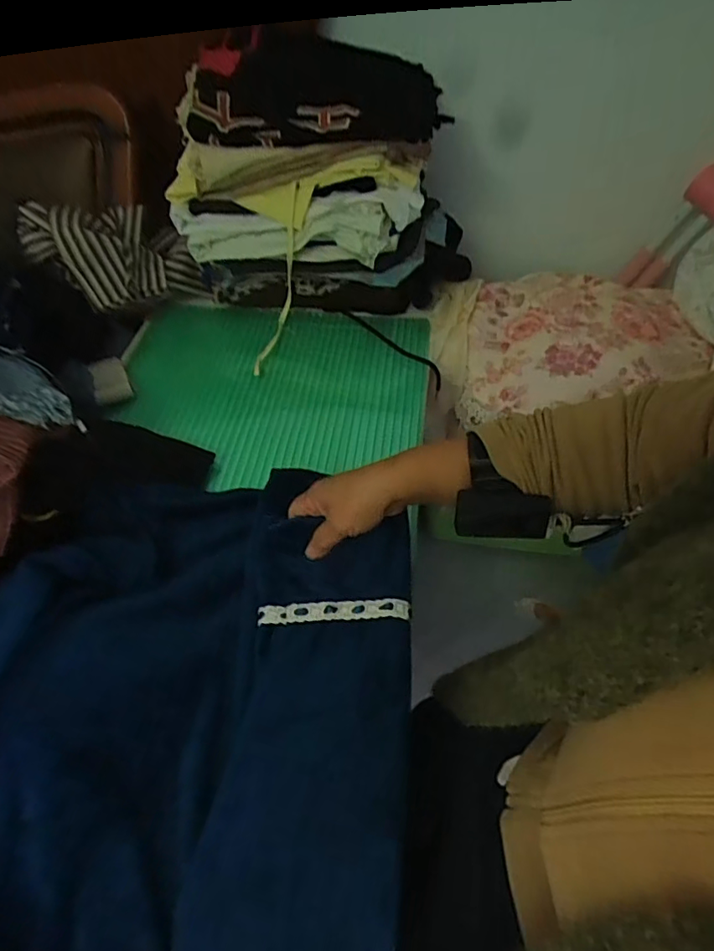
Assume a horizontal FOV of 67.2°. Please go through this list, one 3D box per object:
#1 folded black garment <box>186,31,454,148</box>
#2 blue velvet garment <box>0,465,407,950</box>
[{"bbox_3d":[-0.040,-0.458,0.629,0.278,0.072,0.195,1,52,3],"label":"folded black garment"},{"bbox_3d":[-0.137,0.231,0.363,0.334,0.079,0.556,1,52,3],"label":"blue velvet garment"}]

